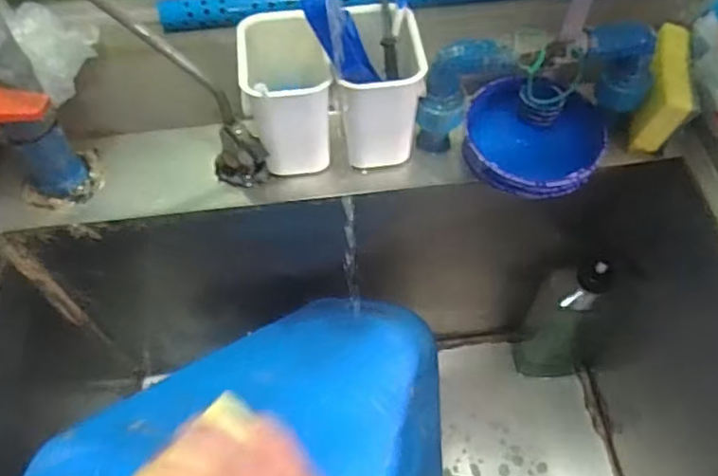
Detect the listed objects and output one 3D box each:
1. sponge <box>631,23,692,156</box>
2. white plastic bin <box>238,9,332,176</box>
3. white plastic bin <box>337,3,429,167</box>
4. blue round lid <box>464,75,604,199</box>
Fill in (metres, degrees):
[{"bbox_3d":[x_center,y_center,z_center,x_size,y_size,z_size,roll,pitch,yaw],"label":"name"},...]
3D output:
[{"bbox_3d":[0.271,-0.132,0.550,0.035,0.060,0.094,17,60,12],"label":"sponge"},{"bbox_3d":[-0.058,-0.117,0.525,0.074,0.106,0.090,-7,58,-2],"label":"white plastic bin"},{"bbox_3d":[0.018,-0.123,0.528,0.071,0.109,0.080,0,58,2],"label":"white plastic bin"},{"bbox_3d":[0.158,-0.083,0.558,0.125,0.048,0.112,0,58,2],"label":"blue round lid"}]

